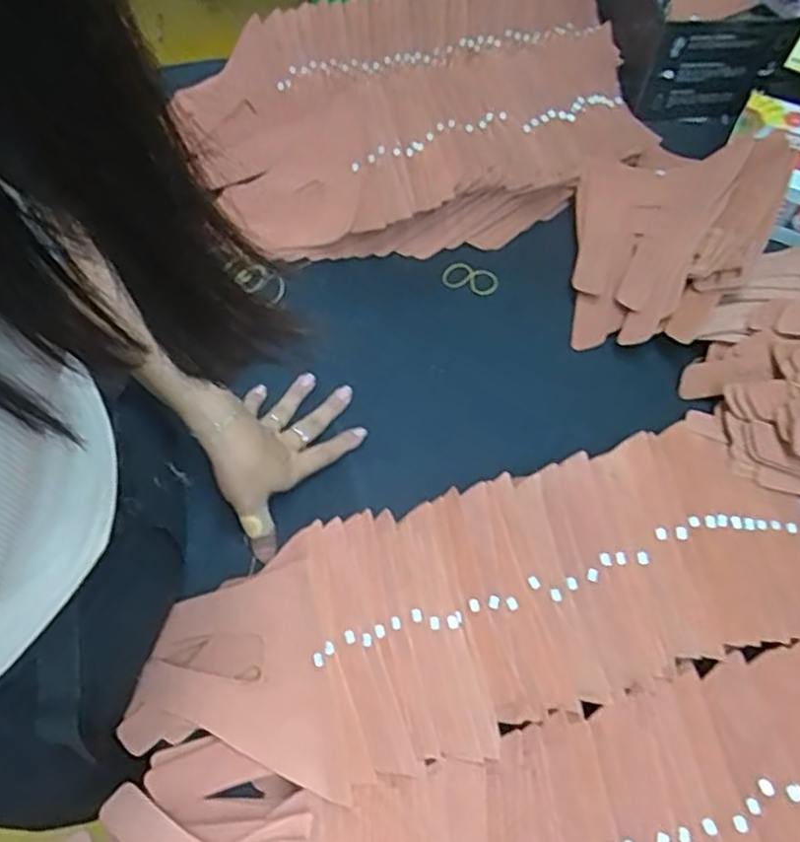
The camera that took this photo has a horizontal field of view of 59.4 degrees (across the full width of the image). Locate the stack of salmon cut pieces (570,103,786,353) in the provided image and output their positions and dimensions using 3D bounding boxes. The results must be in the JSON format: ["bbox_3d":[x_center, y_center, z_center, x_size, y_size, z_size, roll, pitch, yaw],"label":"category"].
[{"bbox_3d":[0.241,-0.177,0.644,0.172,0.077,0.237,22,66,12],"label":"stack of salmon cut pieces"}]

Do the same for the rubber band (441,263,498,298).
[{"bbox_3d":[0.068,-0.137,0.681,0.054,0.004,0.027,19,88,13],"label":"rubber band"}]

